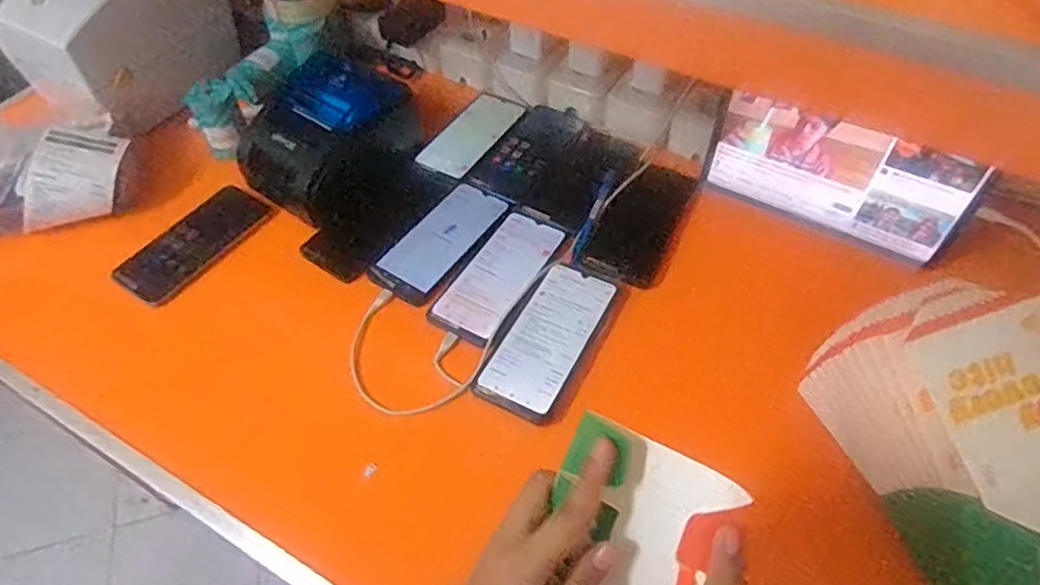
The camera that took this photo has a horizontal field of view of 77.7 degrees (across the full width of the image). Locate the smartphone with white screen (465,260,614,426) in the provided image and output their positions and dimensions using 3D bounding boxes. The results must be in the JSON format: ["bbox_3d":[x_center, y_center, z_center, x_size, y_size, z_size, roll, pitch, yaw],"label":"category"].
[{"bbox_3d":[0.026,0.039,0.599,0.073,0.009,0.162,26,58,19],"label":"smartphone with white screen"}]

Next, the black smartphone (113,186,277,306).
[{"bbox_3d":[-0.353,-0.055,0.697,0.072,0.012,0.158,38,67,11],"label":"black smartphone"}]

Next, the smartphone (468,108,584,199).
[{"bbox_3d":[0.011,-0.169,0.763,0.071,0.005,0.144,33,67,16],"label":"smartphone"}]

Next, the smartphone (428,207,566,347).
[{"bbox_3d":[-0.020,-0.021,0.650,0.070,0.010,0.161,27,59,20],"label":"smartphone"}]

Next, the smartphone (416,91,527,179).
[{"bbox_3d":[-0.057,-0.194,0.783,0.070,0.007,0.151,27,59,20],"label":"smartphone"}]

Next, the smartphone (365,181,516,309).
[{"bbox_3d":[-0.080,-0.058,0.689,0.081,0.012,0.167,31,60,22],"label":"smartphone"}]

